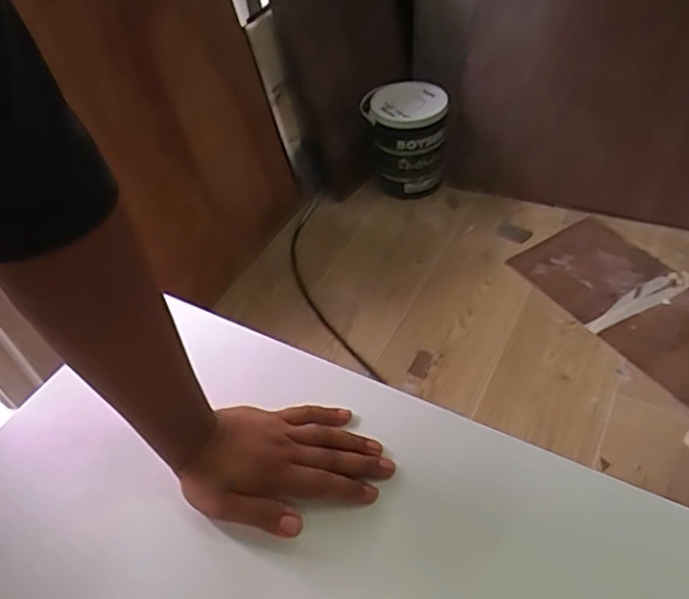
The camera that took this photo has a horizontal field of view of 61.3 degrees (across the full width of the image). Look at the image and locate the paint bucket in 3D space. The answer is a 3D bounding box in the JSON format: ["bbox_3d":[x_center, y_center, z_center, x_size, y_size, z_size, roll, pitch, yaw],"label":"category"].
[{"bbox_3d":[0.149,-0.404,1.465,0.198,0.235,0.220,0,45,6],"label":"paint bucket"}]

